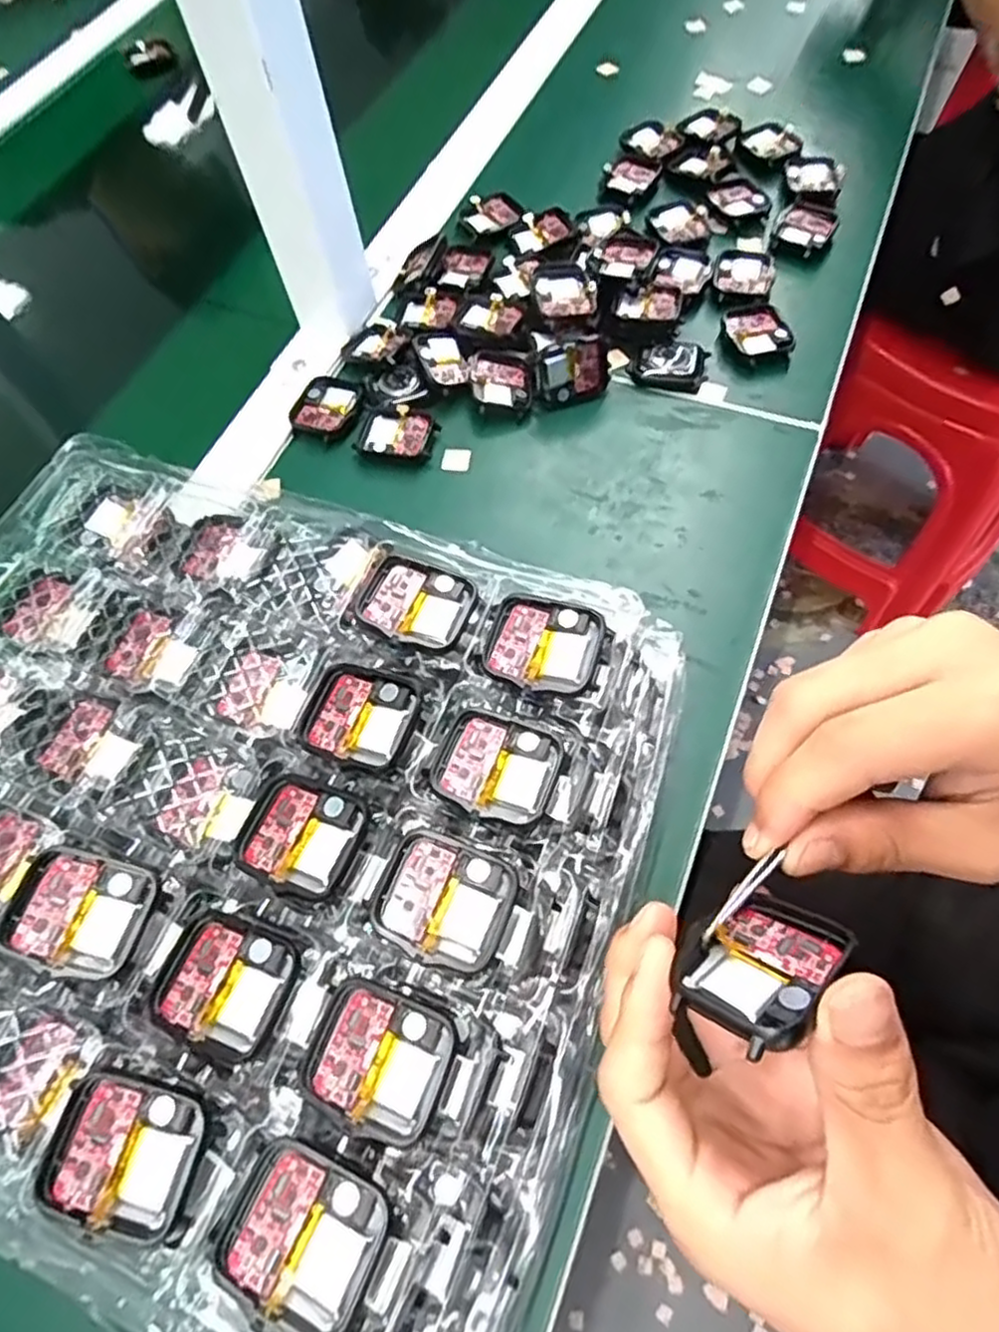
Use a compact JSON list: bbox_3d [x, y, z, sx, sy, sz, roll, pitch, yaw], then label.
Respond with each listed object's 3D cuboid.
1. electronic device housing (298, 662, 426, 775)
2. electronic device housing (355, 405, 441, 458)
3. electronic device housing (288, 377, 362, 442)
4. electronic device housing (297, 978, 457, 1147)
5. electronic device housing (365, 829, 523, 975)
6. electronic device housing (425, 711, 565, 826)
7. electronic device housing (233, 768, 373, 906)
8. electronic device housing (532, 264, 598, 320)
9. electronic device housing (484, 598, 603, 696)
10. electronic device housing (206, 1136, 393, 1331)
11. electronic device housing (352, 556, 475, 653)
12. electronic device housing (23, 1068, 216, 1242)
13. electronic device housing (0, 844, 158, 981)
[{"bbox_3d":[-0.053,0.019,0.265,0.043,0.010,0.038,16,66,12],"label":"electronic device housing"},{"bbox_3d":[-0.061,-0.140,0.420,0.045,0.006,0.035,7,65,8],"label":"electronic device housing"},{"bbox_3d":[-0.106,-0.162,0.434,0.039,0.006,0.043,19,67,13],"label":"electronic device housing"},{"bbox_3d":[-0.037,0.119,0.214,0.042,0.006,0.037,18,66,13],"label":"electronic device housing"},{"bbox_3d":[-0.018,0.078,0.232,0.043,0.006,0.037,20,67,13],"label":"electronic device housing"},{"bbox_3d":[-0.001,0.035,0.251,0.042,0.006,0.037,18,67,13],"label":"electronic device housing"},{"bbox_3d":[-0.070,0.059,0.247,0.043,0.007,0.039,22,67,14],"label":"electronic device housing"},{"bbox_3d":[0.040,-0.229,0.441,0.038,0.020,0.049,-6,63,1],"label":"electronic device housing"},{"bbox_3d":[0.016,-0.008,0.268,0.041,0.008,0.035,16,66,12],"label":"electronic device housing"},{"bbox_3d":[-0.055,0.158,0.195,0.044,0.009,0.037,23,68,15],"label":"electronic device housing"},{"bbox_3d":[-0.033,-0.025,0.280,0.042,0.009,0.035,17,66,12],"label":"electronic device housing"},{"bbox_3d":[-0.109,0.141,0.206,0.043,0.012,0.037,14,66,11],"label":"electronic device housing"},{"bbox_3d":[-0.143,0.083,0.238,0.040,0.014,0.036,15,67,8],"label":"electronic device housing"}]

